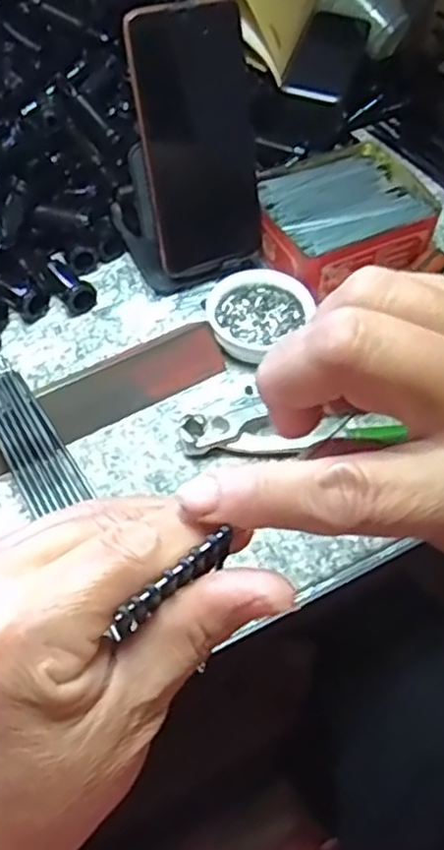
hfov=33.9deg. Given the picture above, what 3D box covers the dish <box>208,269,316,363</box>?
[{"bbox_3d":[0.020,-0.080,0.512,0.070,0.024,0.058,-31,61,-20],"label":"dish"}]

